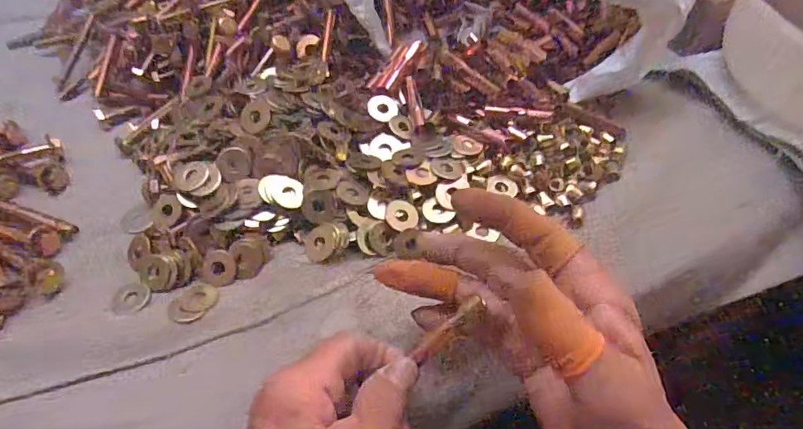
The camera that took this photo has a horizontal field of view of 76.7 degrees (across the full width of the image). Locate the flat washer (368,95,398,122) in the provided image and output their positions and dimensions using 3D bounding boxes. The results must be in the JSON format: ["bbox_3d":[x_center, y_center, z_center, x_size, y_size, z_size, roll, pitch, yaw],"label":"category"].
[{"bbox_3d":[-0.013,-0.073,0.350,0.021,0.004,0.020,-4,70,-15],"label":"flat washer"}]

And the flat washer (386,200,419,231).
[{"bbox_3d":[0.000,0.000,0.314,0.020,0.004,0.020,3,68,-7],"label":"flat washer"}]

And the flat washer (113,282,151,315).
[{"bbox_3d":[-0.155,0.048,0.291,0.021,0.004,0.020,-2,52,3],"label":"flat washer"}]

